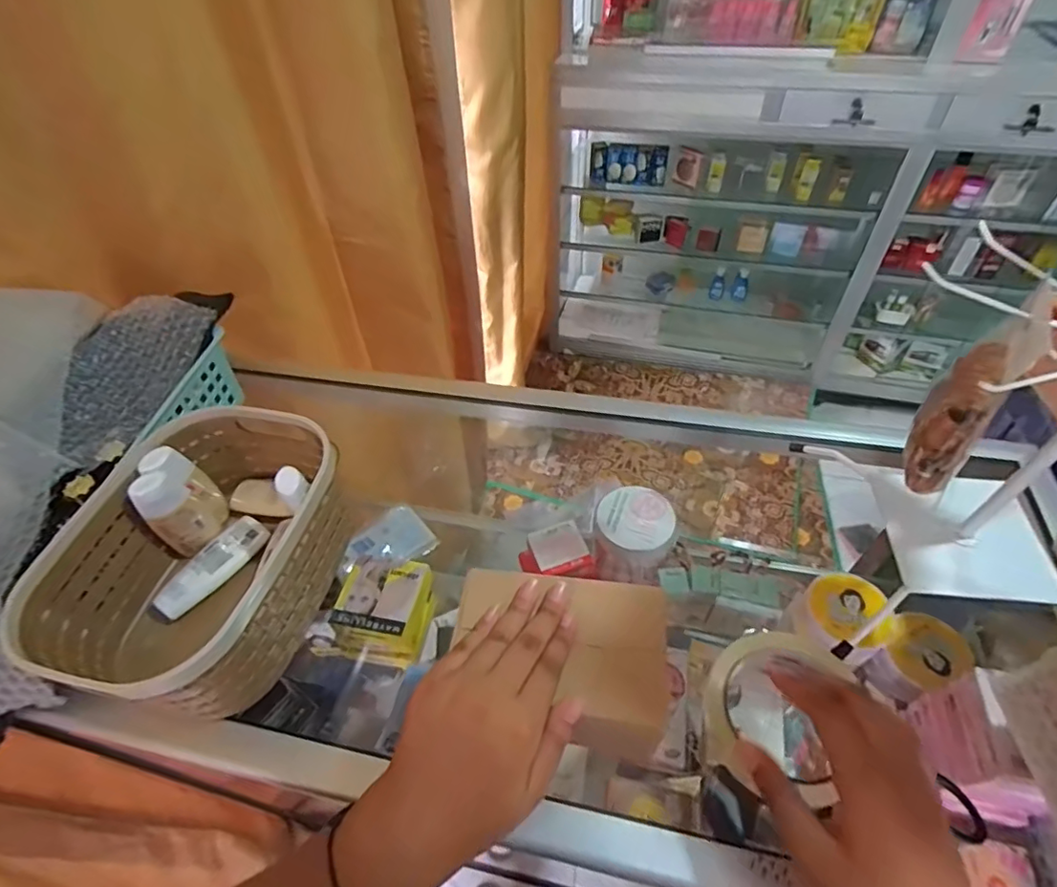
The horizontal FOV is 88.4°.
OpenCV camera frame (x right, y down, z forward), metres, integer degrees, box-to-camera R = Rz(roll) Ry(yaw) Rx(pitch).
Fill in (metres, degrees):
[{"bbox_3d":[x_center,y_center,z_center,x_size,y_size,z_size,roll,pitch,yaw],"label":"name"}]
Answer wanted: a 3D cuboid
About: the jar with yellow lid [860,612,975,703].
[{"bbox_3d":[0.398,0.224,0.559,0.080,0.061,0.066,-28,53,-19],"label":"jar with yellow lid"}]

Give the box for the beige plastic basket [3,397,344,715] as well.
[{"bbox_3d":[-0.235,0.083,0.414,0.158,0.099,0.210,6,50,9],"label":"beige plastic basket"}]

